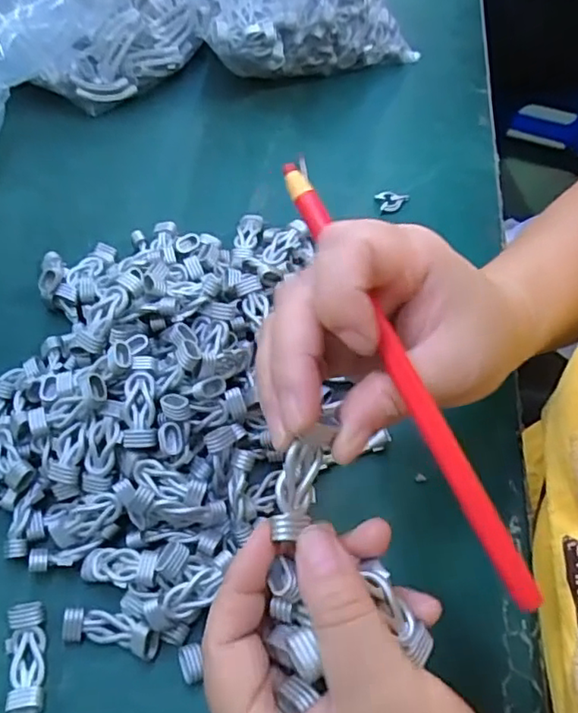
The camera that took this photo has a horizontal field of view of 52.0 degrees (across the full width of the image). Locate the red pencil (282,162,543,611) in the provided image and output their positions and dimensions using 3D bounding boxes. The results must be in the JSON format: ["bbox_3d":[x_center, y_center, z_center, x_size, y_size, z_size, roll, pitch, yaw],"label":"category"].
[{"bbox_3d":[0.039,0.006,0.204,0.011,0.007,0.167,-25,82,-16],"label":"red pencil"}]

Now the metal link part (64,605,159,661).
[{"bbox_3d":[-0.082,0.125,0.271,0.044,0.016,0.016,9,59,4],"label":"metal link part"}]

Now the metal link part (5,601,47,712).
[{"bbox_3d":[-0.120,0.136,0.268,0.018,0.010,0.045,-8,59,-6],"label":"metal link part"}]

